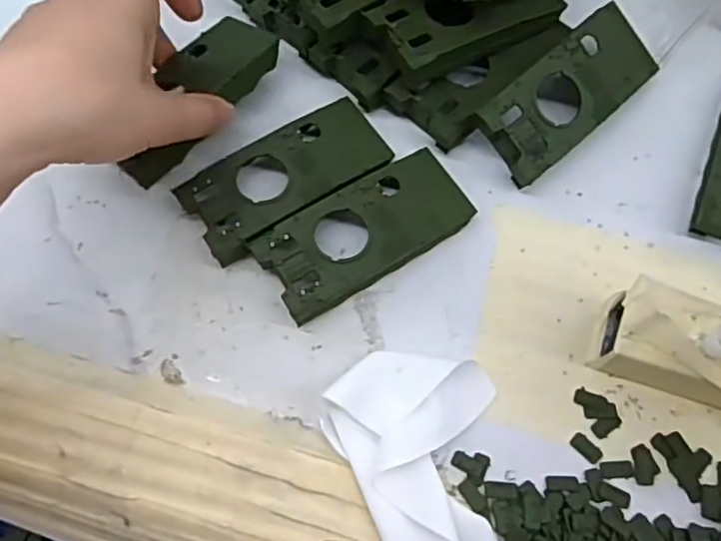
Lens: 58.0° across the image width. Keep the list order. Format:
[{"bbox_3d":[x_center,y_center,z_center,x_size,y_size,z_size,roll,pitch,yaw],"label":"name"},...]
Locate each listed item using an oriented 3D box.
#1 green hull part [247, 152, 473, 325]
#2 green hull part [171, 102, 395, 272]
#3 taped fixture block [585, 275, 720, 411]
[{"bbox_3d":[0.003,-0.020,0.316,0.103,0.018,0.047,-31,72,-10],"label":"green hull part"},{"bbox_3d":[-0.037,-0.048,0.328,0.102,0.017,0.046,-33,72,-11],"label":"green hull part"},{"bbox_3d":[0.150,0.038,0.282,0.086,0.044,0.048,10,69,5],"label":"taped fixture block"}]

